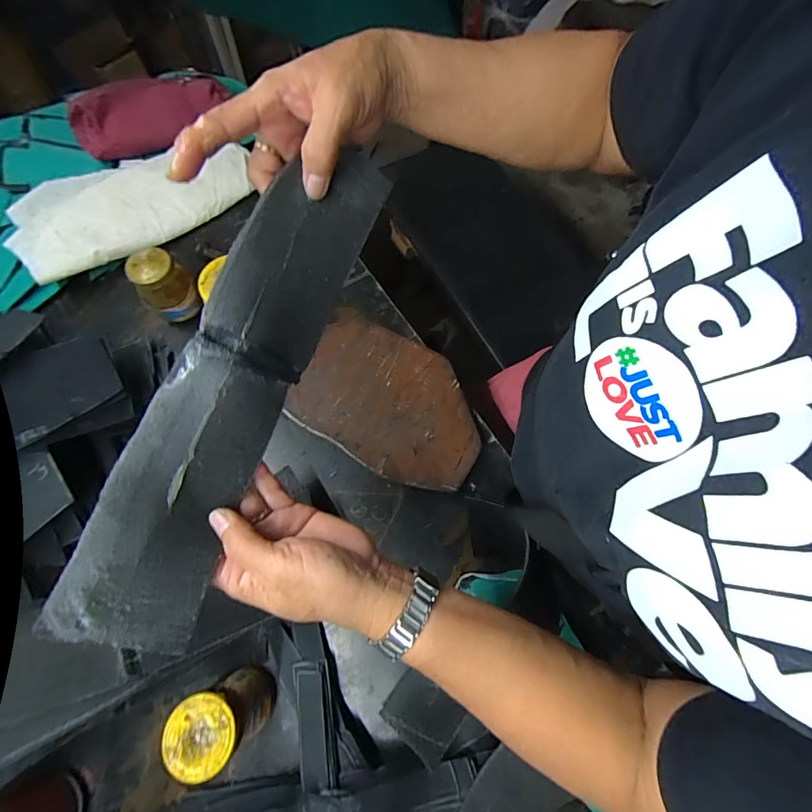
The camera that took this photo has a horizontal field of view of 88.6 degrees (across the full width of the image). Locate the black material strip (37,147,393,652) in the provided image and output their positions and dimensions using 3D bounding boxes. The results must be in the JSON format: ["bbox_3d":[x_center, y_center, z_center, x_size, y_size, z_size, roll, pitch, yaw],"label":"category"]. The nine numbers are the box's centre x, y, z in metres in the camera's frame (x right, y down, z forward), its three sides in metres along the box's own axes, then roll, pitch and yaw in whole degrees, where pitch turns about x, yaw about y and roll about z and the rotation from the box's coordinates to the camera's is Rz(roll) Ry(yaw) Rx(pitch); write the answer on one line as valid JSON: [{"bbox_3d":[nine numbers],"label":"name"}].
[{"bbox_3d":[-0.105,-0.024,0.268,0.074,0.031,0.330,29,73,-25],"label":"black material strip"}]

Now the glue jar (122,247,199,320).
[{"bbox_3d":[-0.314,-0.156,0.541,0.063,0.075,0.057,-42,75,-14],"label":"glue jar"}]

